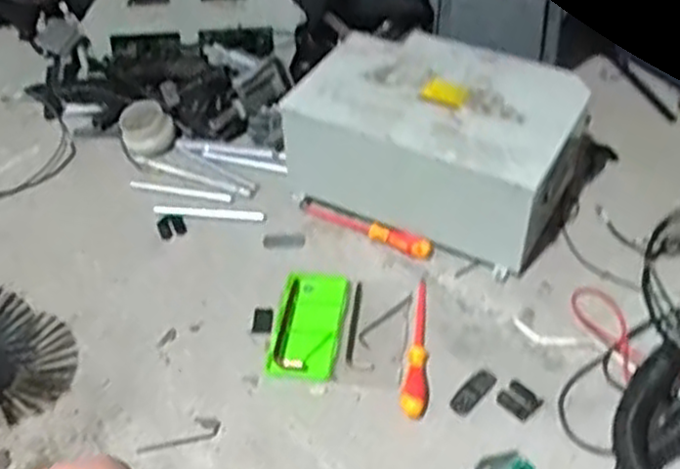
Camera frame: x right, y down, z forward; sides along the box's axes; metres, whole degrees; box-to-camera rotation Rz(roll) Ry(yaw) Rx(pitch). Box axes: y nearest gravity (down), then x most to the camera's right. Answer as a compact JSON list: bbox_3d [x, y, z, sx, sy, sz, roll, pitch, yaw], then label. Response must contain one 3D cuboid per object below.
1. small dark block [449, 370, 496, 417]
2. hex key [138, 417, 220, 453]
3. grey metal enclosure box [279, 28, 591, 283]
[{"bbox_3d":[0.191,0.225,1.102,0.080,0.007,0.032,-37,53,-26],"label":"small dark block"},{"bbox_3d":[-0.230,0.286,1.107,0.119,0.006,0.036,-12,46,-5],"label":"hex key"},{"bbox_3d":[0.175,-0.170,1.350,0.456,0.216,0.320,20,51,24],"label":"grey metal enclosure box"}]

